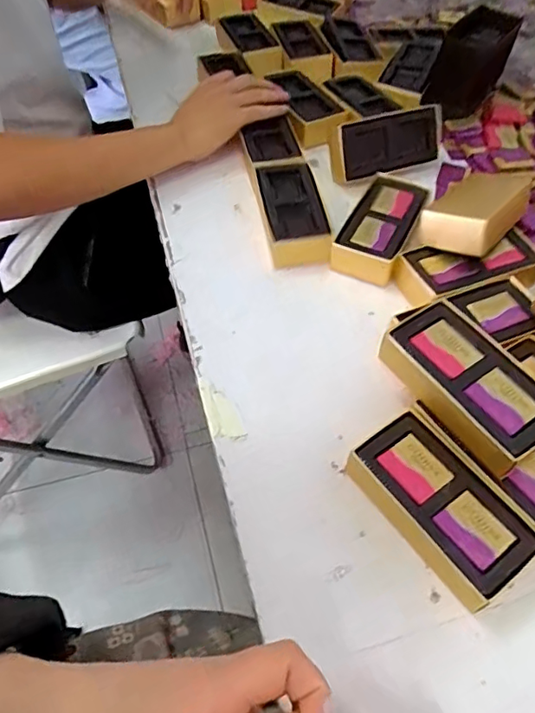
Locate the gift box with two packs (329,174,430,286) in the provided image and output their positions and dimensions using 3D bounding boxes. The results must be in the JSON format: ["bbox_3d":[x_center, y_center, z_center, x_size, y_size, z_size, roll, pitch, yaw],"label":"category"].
[{"bbox_3d":[0.102,-0.117,0.492,0.055,0.028,0.111,21,57,15],"label":"gift box with two packs"}]

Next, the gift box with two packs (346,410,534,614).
[{"bbox_3d":[0.106,0.096,0.342,0.062,0.030,0.110,-31,59,-20],"label":"gift box with two packs"}]

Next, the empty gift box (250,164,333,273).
[{"bbox_3d":[0.022,-0.135,0.504,0.057,0.026,0.123,-6,54,-4],"label":"empty gift box"}]

